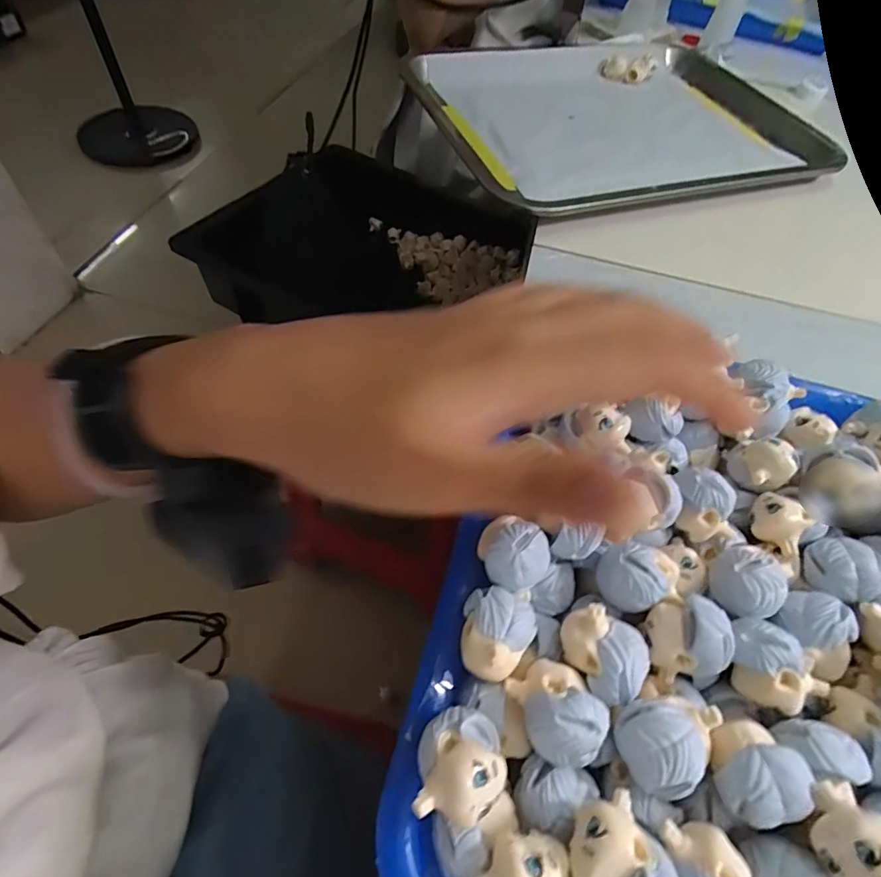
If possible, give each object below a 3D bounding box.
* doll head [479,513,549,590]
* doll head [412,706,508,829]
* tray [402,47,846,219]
[{"bbox_3d":[0.025,0.041,0.166,0.024,0.023,0.021,20,57,8],"label":"doll head"},{"bbox_3d":[0.006,0.089,0.132,0.023,0.018,0.025,2,56,-4],"label":"doll head"},{"bbox_3d":[0.175,-0.292,0.445,0.350,0.031,0.255,-15,60,-16],"label":"tray"}]

